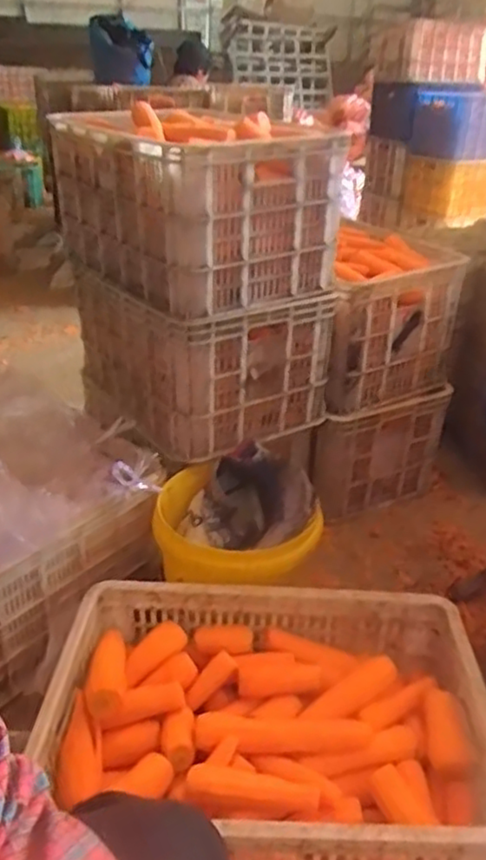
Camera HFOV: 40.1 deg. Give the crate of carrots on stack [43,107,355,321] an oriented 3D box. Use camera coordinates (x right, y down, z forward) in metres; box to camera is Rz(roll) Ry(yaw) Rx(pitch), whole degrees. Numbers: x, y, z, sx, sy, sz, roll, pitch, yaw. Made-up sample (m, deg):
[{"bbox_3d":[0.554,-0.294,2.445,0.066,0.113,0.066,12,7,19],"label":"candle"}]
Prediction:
[{"bbox_3d":[-0.086,-0.373,1.120,0.339,0.253,0.394,-18,34,-31],"label":"crate of carrots on stack"}]

